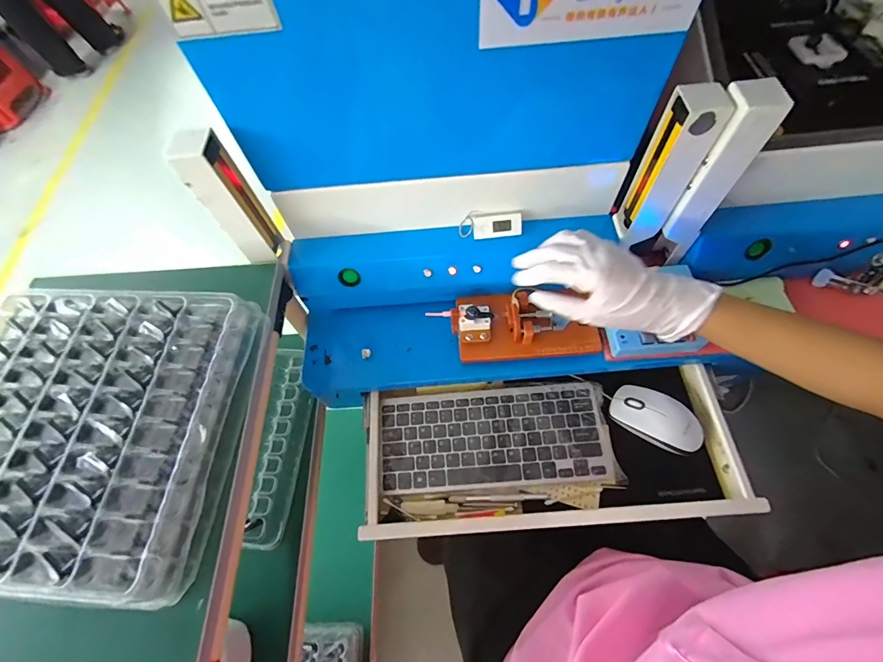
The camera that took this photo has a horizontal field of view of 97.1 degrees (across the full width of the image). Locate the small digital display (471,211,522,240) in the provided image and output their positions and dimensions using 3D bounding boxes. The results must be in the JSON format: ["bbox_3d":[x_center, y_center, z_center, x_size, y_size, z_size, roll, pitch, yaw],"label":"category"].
[{"bbox_3d":[0.065,-0.123,0.456,0.057,0.027,0.011,-7,26,-1],"label":"small digital display"}]

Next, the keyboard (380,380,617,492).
[{"bbox_3d":[0.064,0.129,0.490,0.278,0.016,0.119,-4,63,2],"label":"keyboard"}]

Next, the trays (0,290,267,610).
[{"bbox_3d":[-0.313,0.083,0.348,0.250,0.053,0.244,2,63,5],"label":"trays"}]

